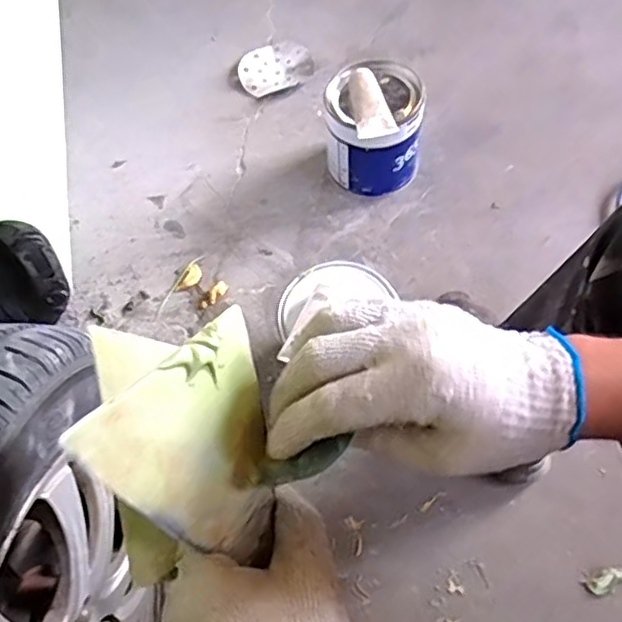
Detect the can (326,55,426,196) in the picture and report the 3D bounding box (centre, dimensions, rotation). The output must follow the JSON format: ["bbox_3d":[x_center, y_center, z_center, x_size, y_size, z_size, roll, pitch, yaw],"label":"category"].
[{"bbox_3d":[0.096,-0.276,0.995,0.139,0.159,0.151,-2,61,3],"label":"can"}]

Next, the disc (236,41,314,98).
[{"bbox_3d":[-0.067,-0.460,1.213,0.135,0.012,0.123,-2,61,3],"label":"disc"}]

